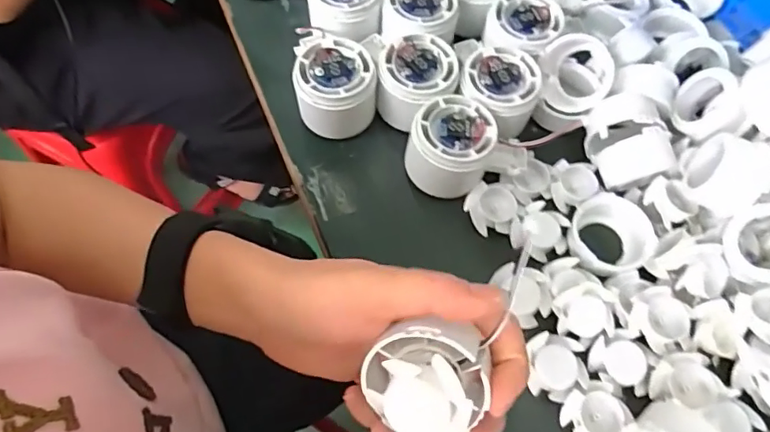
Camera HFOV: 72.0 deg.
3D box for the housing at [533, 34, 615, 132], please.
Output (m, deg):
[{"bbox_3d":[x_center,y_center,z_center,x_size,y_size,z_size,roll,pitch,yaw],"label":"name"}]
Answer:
[{"bbox_3d":[0.140,-0.102,0.403,0.054,0.049,0.071,31,70,12],"label":"housing"}]

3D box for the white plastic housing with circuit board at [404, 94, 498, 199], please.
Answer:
[{"bbox_3d":[0.047,-0.051,0.377,0.055,0.046,0.059,16,67,6],"label":"white plastic housing with circuit board"}]

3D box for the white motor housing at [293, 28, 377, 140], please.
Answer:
[{"bbox_3d":[-0.037,-0.093,0.399,0.058,0.058,0.060,-12,67,-6],"label":"white motor housing"}]

